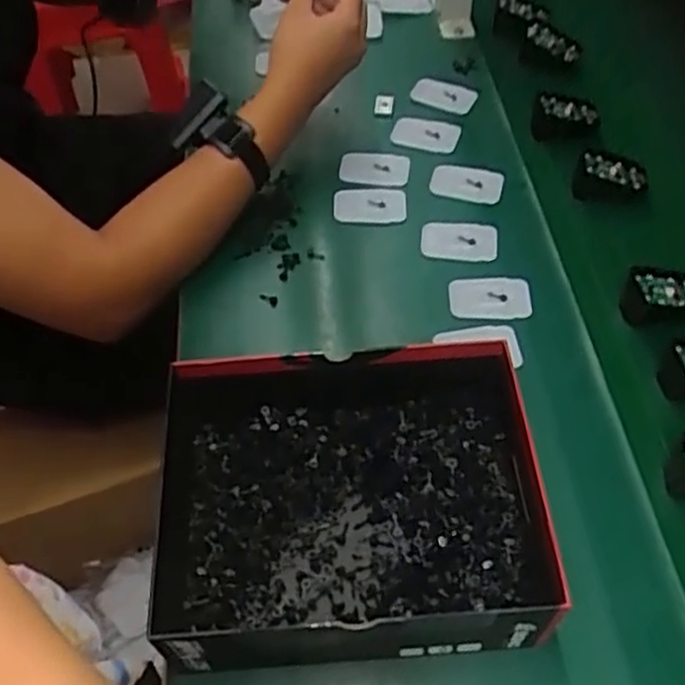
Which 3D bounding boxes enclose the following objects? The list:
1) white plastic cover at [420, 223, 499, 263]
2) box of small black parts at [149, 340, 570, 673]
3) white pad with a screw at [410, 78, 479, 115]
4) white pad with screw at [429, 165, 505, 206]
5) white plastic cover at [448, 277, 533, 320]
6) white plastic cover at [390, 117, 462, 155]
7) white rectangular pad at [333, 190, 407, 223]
[{"bbox_3d":[0.111,-0.097,0.693,0.071,0.004,0.046,5,51,6],"label":"white plastic cover"},{"bbox_3d":[0.002,0.105,0.500,0.268,0.082,0.211,-6,51,-2],"label":"box of small black parts"},{"bbox_3d":[0.115,-0.282,0.827,0.069,0.007,0.040,18,57,17],"label":"white pad with a screw"},{"bbox_3d":[0.126,-0.162,0.738,0.070,0.006,0.041,14,53,13],"label":"white pad with screw"},{"bbox_3d":[0.131,-0.041,0.648,0.071,0.004,0.050,0,51,3],"label":"white plastic cover"},{"bbox_3d":[0.090,-0.226,0.788,0.070,0.005,0.050,14,55,13],"label":"white plastic cover"},{"bbox_3d":[0.027,-0.138,0.731,0.072,0.004,0.043,1,51,3],"label":"white rectangular pad"}]

